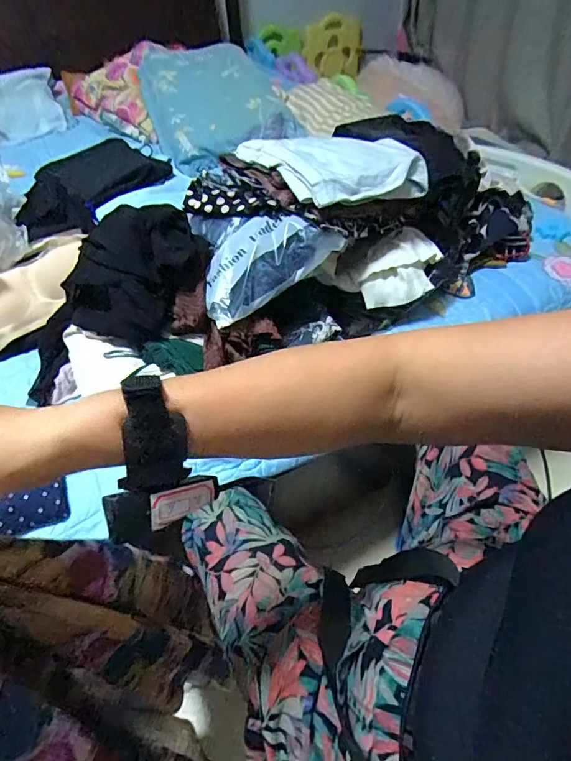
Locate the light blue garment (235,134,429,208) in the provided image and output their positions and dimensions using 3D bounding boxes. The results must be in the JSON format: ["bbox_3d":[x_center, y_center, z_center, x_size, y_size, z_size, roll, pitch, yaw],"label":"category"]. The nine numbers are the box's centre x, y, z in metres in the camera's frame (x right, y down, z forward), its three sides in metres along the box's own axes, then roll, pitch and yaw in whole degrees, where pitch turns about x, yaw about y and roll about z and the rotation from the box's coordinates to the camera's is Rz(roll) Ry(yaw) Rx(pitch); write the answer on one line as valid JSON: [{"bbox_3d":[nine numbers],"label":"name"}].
[{"bbox_3d":[0.076,-0.362,0.717,0.245,0.062,0.234,-27,52,-19],"label":"light blue garment"}]

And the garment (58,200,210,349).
[{"bbox_3d":[-0.244,-0.177,0.706,0.172,0.130,0.220,34,59,29],"label":"garment"}]

